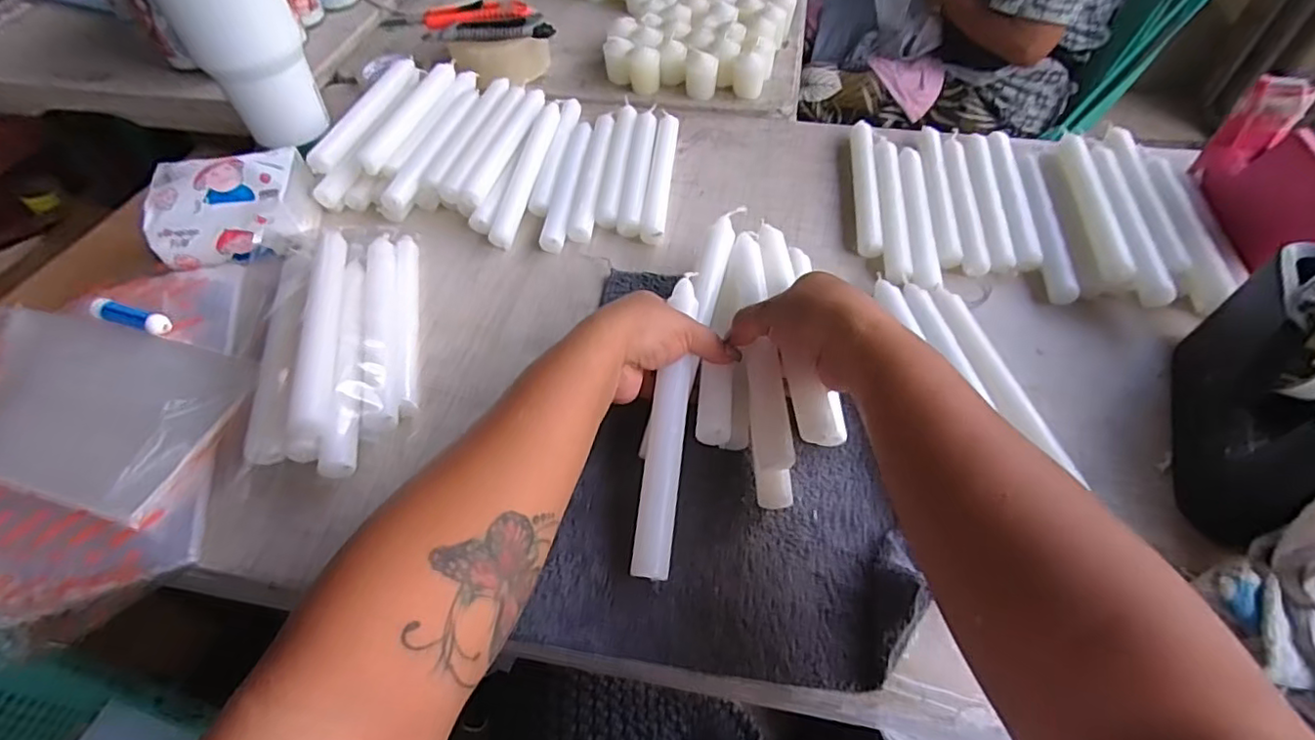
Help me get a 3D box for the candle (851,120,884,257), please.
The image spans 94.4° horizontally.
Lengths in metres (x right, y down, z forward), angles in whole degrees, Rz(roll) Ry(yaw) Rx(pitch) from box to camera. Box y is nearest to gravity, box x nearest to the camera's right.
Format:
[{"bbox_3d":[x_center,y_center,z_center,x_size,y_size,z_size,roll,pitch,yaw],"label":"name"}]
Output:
[{"bbox_3d":[0.206,-0.185,0.606,0.021,0.016,0.198,6,53,7],"label":"candle"}]

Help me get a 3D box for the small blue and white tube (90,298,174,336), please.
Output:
[{"bbox_3d":[-0.416,-0.043,0.482,0.070,0.017,0.020,15,54,13],"label":"small blue and white tube"}]

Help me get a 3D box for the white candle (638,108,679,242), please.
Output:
[{"bbox_3d":[0.005,-0.199,0.619,0.021,0.016,0.206,4,52,5],"label":"white candle"}]

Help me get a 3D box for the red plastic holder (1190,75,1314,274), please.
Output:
[{"bbox_3d":[0.531,-0.159,0.511,0.072,0.086,0.184,14,54,12],"label":"red plastic holder"}]

